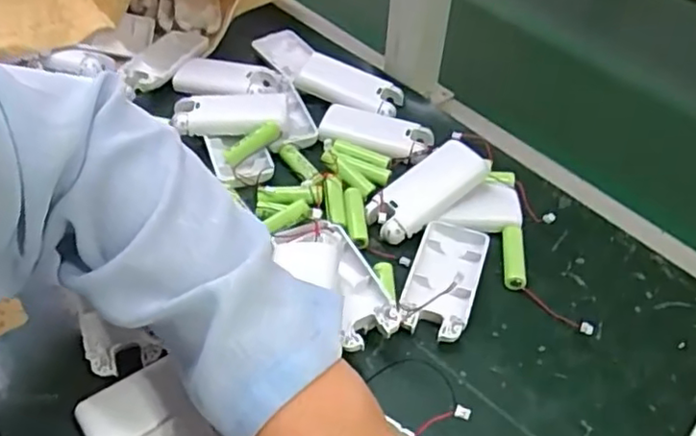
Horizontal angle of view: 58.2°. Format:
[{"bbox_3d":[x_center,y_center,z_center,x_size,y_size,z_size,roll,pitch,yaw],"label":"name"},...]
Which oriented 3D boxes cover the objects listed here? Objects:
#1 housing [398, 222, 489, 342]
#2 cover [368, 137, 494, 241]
[{"bbox_3d":[0.066,0.042,0.431,0.046,0.018,0.095,16,48,12],"label":"housing"},{"bbox_3d":[0.059,-0.022,0.471,0.097,0.016,0.047,-39,59,-14],"label":"cover"}]

